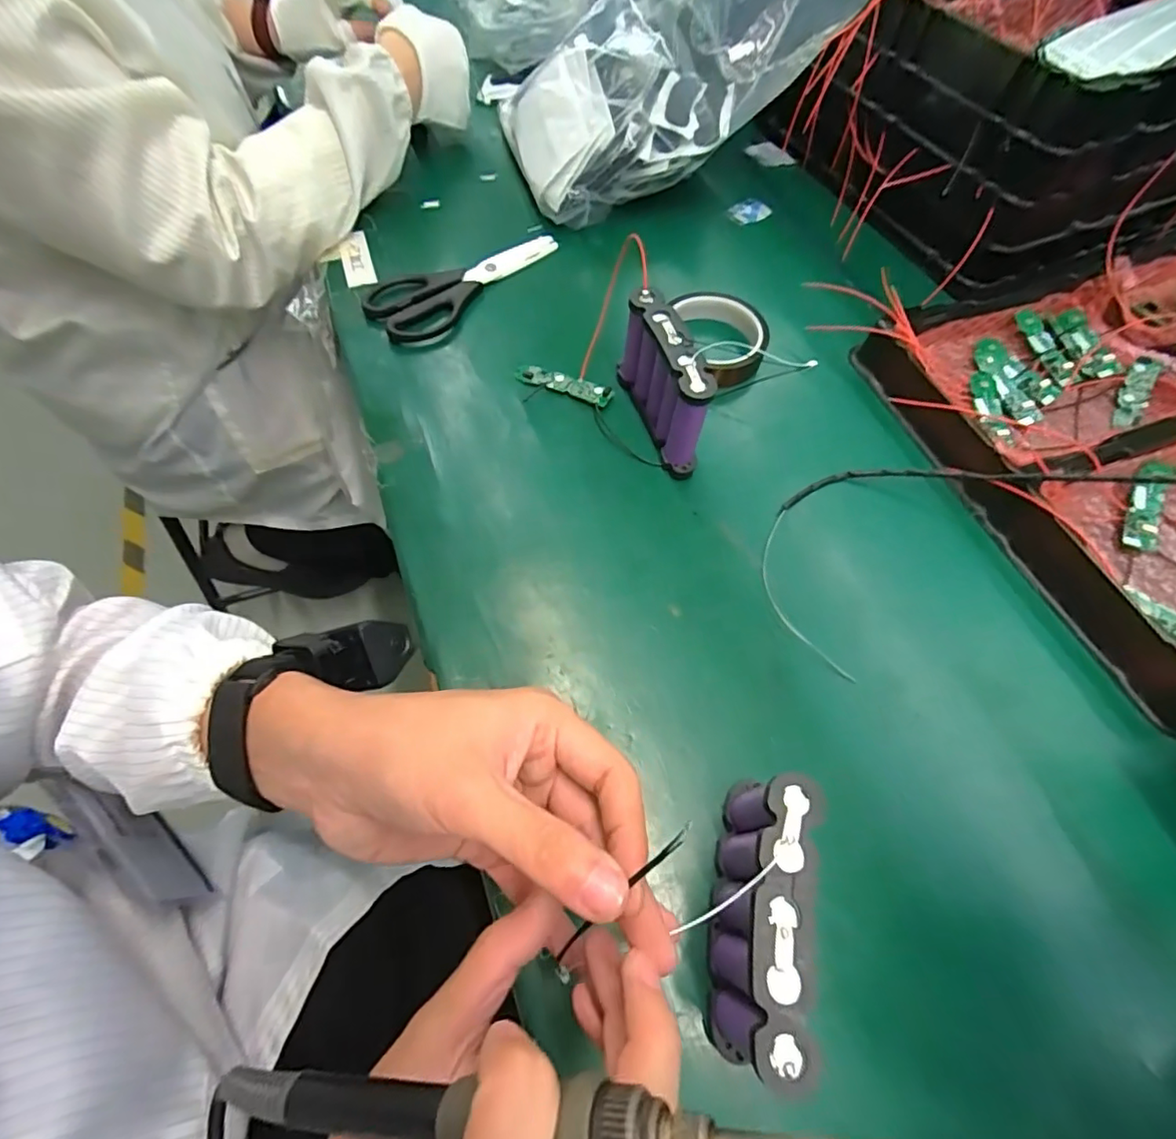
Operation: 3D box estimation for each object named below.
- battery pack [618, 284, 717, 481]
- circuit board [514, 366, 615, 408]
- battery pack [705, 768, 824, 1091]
[{"bbox_3d":[0.055,-0.131,0.401,0.023,0.078,0.107,-17,64,-11],"label":"battery pack"},{"bbox_3d":[-0.019,-0.148,0.449,0.079,0.005,0.019,20,63,8],"label":"circuit board"},{"bbox_3d":[0.074,0.155,0.252,0.028,0.080,0.111,14,62,5],"label":"battery pack"}]

